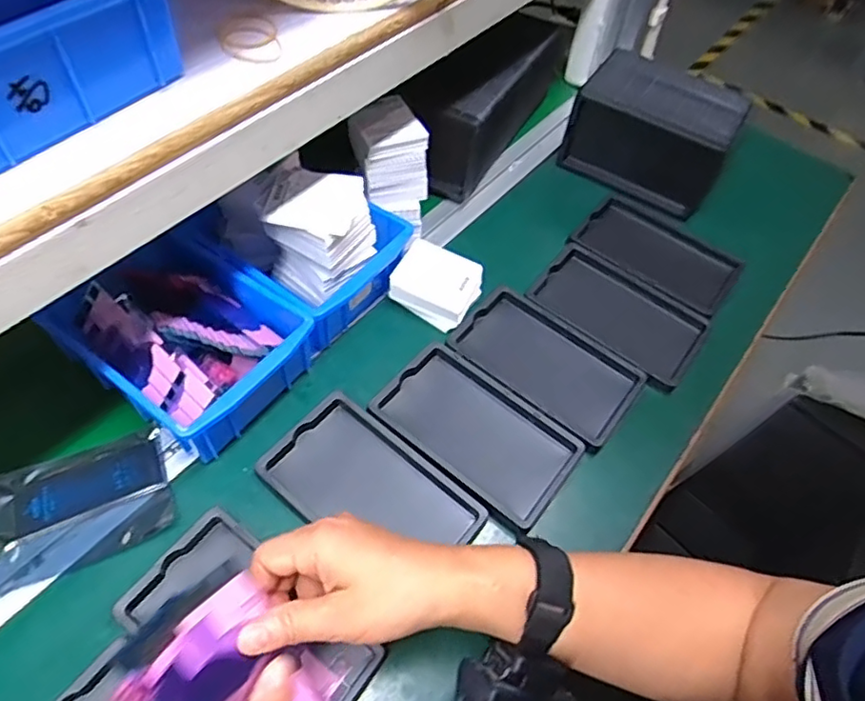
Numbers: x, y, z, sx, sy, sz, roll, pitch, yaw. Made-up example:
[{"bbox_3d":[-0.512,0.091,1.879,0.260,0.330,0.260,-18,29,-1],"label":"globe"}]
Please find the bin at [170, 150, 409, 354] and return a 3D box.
[{"bbox_3d":[-0.121,-0.103,0.536,0.165,0.121,0.133,30,58,15],"label":"bin"}]

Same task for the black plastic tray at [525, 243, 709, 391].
[{"bbox_3d":[0.180,-0.038,0.584,0.159,0.015,0.094,36,60,19],"label":"black plastic tray"}]

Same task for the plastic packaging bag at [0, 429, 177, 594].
[{"bbox_3d":[-0.268,0.118,0.438,0.144,0.008,0.088,-17,58,-16],"label":"plastic packaging bag"}]

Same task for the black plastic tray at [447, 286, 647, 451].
[{"bbox_3d":[0.102,0.009,0.539,0.157,0.016,0.098,36,60,19],"label":"black plastic tray"}]

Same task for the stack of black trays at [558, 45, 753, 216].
[{"bbox_3d":[0.247,-0.244,0.679,0.164,0.101,0.113,31,59,16],"label":"stack of black trays"}]

